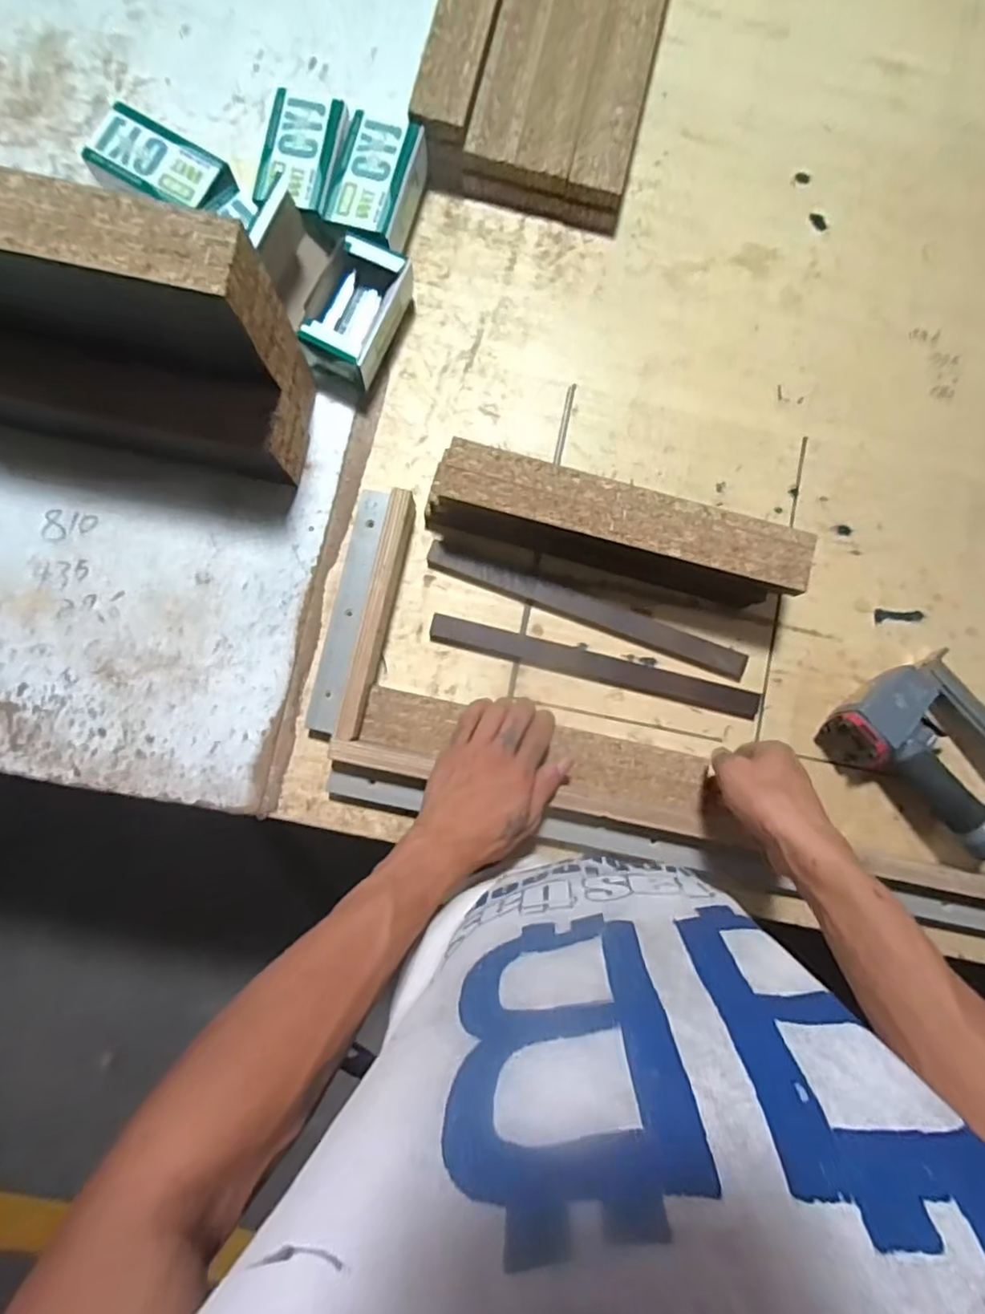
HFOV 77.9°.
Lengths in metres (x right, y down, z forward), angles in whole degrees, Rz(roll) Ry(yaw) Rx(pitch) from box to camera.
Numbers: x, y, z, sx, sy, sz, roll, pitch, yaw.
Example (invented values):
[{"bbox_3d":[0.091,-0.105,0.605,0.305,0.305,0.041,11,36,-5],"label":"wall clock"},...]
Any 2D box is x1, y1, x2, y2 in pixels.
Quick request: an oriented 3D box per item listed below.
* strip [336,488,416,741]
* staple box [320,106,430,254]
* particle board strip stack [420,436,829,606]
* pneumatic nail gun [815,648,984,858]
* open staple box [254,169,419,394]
[{"bbox_3d":[-0.101,-0.037,0.537,0.019,0.048,0.216,12,86,-2],"label":"strip"},{"bbox_3d":[-0.104,-0.419,0.557,0.068,0.056,0.112,16,86,-2],"label":"staple box"},{"bbox_3d":[0.105,-0.112,0.535,0.321,0.083,0.059,14,86,-2],"label":"particle board strip stack"},{"bbox_3d":[0.420,0.092,0.549,0.220,0.061,0.133,42,85,0],"label":"pneumatic nail gun"},{"bbox_3d":[-0.147,-0.318,0.537,0.125,0.074,0.116,24,86,-1],"label":"open staple box"}]

